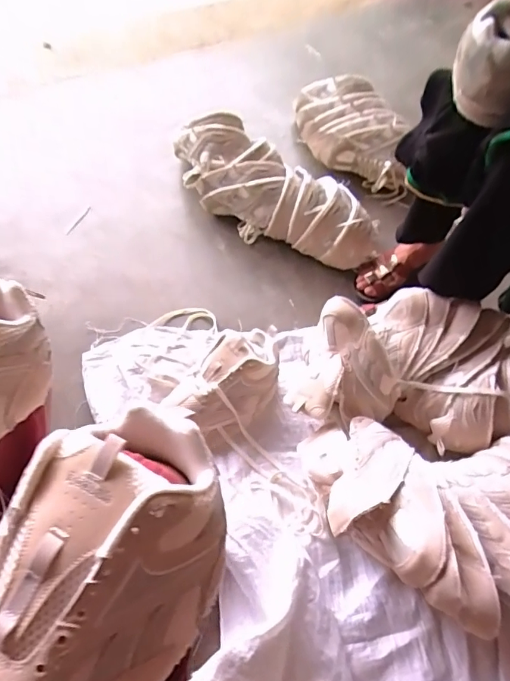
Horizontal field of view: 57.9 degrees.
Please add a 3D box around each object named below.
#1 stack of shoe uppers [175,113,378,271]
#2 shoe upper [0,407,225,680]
[{"bbox_3d":[0.036,-0.329,1.011,0.509,0.174,0.156,33,63,9],"label":"stack of shoe uppers"},{"bbox_3d":[-0.101,0.146,0.262,0.120,0.070,0.226,25,61,21],"label":"shoe upper"}]

